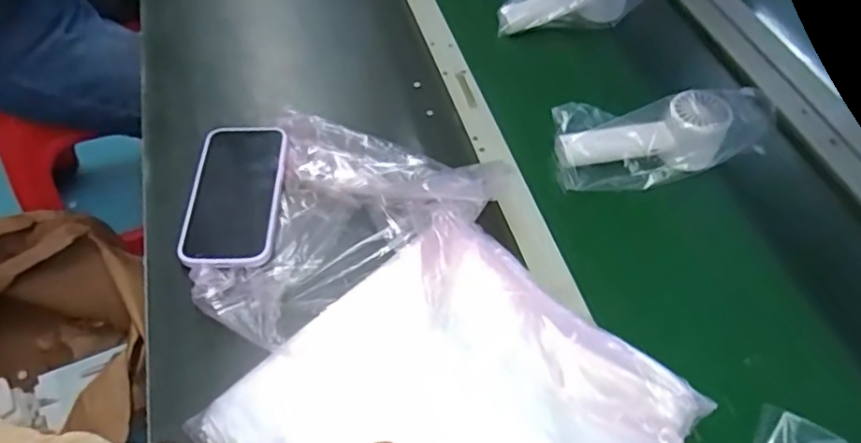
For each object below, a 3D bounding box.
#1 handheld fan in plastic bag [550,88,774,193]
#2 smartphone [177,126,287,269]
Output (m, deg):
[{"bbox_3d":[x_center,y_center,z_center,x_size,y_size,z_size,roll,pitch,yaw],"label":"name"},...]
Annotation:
[{"bbox_3d":[0.212,-0.085,0.577,0.186,0.073,0.102,-1,52,-5],"label":"handheld fan in plastic bag"},{"bbox_3d":[-0.172,-0.027,0.539,0.075,0.014,0.153,1,53,-3],"label":"smartphone"}]

